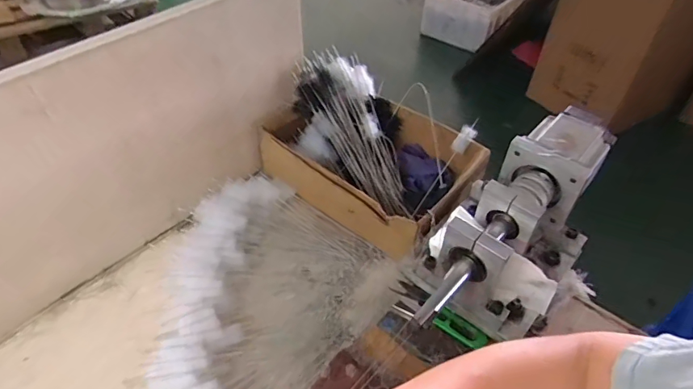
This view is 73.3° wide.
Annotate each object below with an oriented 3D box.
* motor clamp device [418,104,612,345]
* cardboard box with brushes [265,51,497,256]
[{"bbox_3d":[0.173,0.039,0.498,0.139,0.130,0.323,30,50,25],"label":"motor clamp device"},{"bbox_3d":[0.034,-0.062,0.656,0.286,0.140,0.192,31,51,25],"label":"cardboard box with brushes"}]

